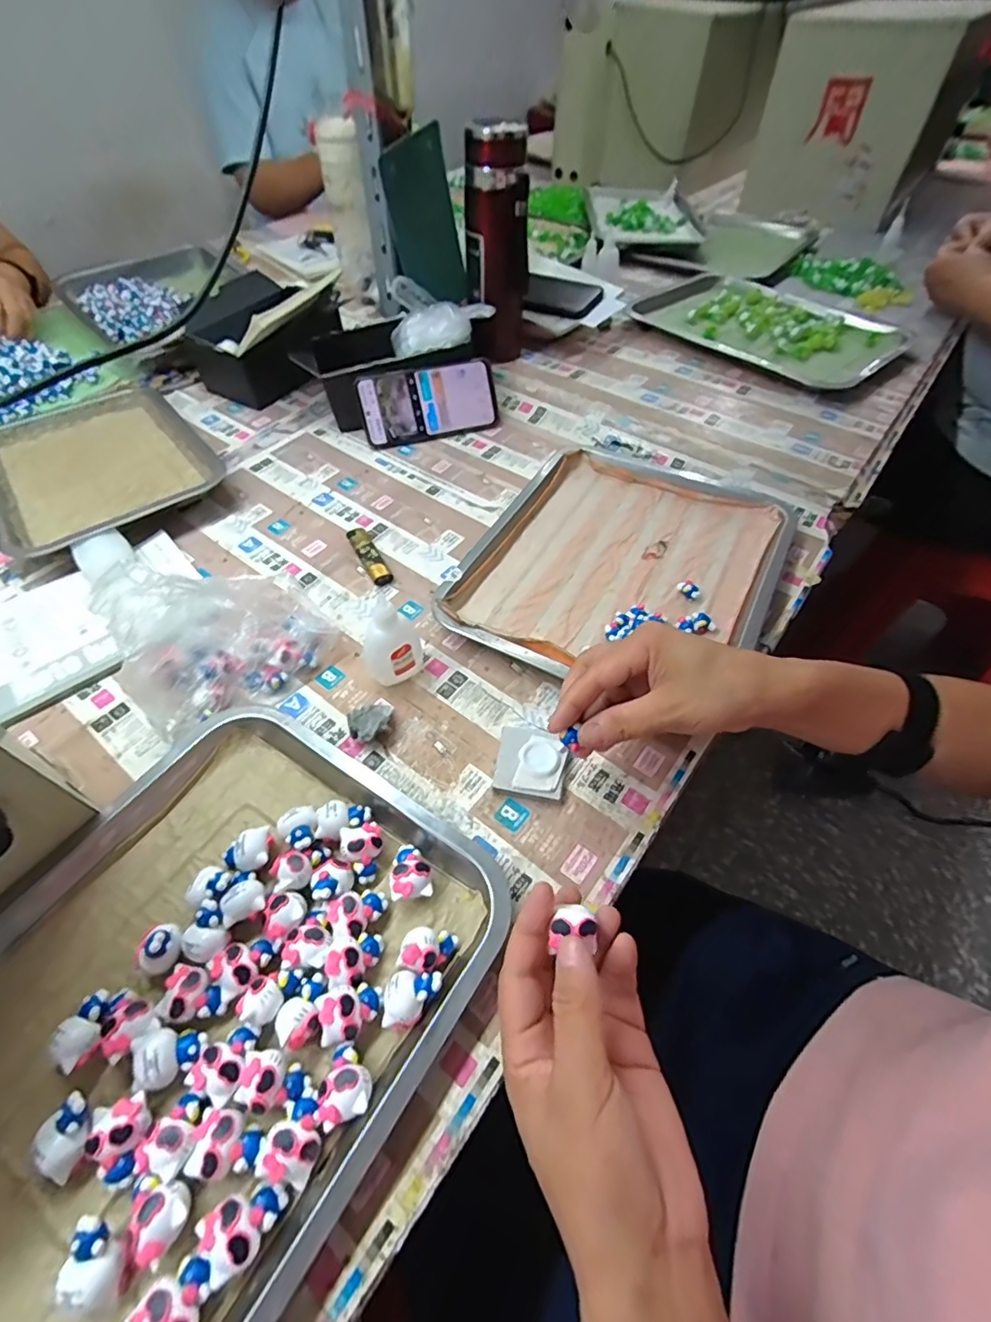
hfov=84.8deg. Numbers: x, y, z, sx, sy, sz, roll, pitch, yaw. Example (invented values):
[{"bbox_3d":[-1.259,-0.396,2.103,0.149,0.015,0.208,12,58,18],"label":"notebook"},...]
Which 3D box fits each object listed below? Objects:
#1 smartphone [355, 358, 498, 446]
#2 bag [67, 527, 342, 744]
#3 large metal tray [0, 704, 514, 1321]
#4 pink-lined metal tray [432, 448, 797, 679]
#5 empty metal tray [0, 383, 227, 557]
[{"bbox_3d":[-0.080,-0.309,0.647,0.160,0.078,0.008,-12,19,-8],"label":"smartphone"},{"bbox_3d":[-0.210,-0.029,0.418,0.146,0.097,0.108,-26,58,-19],"label":"bag"},{"bbox_3d":[-0.181,0.195,0.290,0.255,0.026,0.342,29,58,19],"label":"large metal tray"},{"bbox_3d":[0.121,-0.092,0.523,0.269,0.028,0.301,24,56,16],"label":"pink-lined metal tray"},{"bbox_3d":[-0.454,-0.230,0.610,0.218,0.026,0.305,-35,61,-24],"label":"empty metal tray"}]

